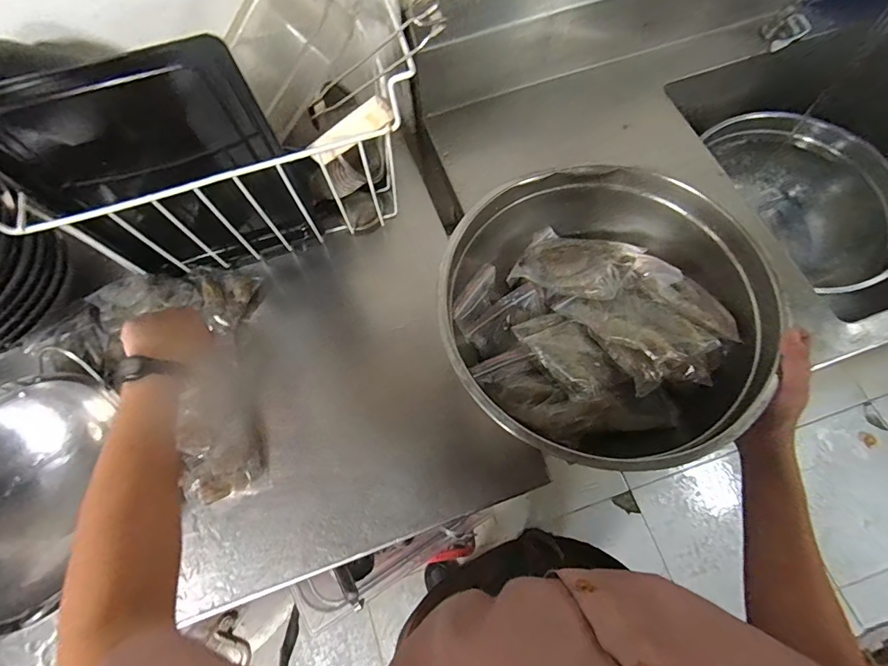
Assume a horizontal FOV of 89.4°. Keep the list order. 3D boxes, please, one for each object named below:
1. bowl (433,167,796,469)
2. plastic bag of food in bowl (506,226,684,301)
[{"bbox_3d":[0.167,-0.022,0.492,0.327,0.102,0.318,-1,68,2],"label":"bowl"},{"bbox_3d":[0.172,-0.077,0.513,0.174,0.026,0.085,16,60,36],"label":"plastic bag of food in bowl"}]

